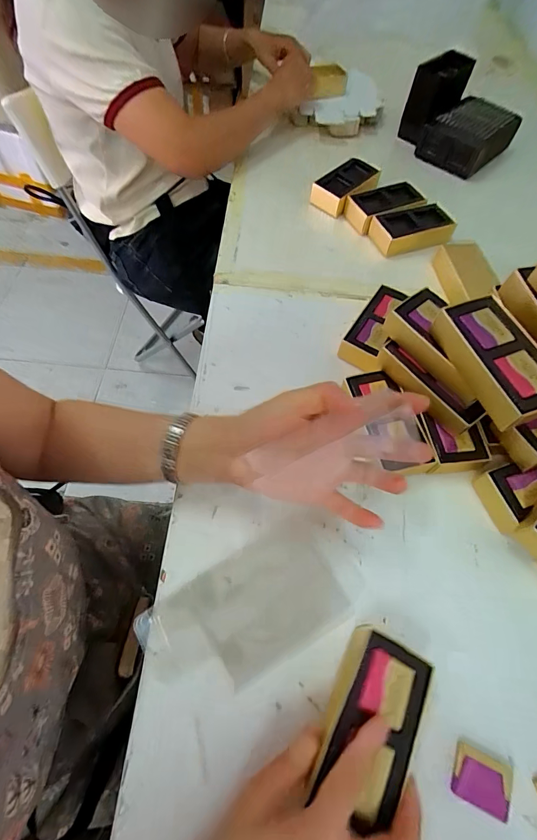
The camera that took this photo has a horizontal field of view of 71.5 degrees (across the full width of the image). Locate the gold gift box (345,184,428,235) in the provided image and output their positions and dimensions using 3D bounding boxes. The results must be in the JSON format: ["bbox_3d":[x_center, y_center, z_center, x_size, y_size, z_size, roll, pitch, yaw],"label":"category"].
[{"bbox_3d":[0.176,-0.324,0.573,0.117,0.037,0.064,-21,66,-15],"label":"gold gift box"}]

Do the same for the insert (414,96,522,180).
[{"bbox_3d":[0.357,-0.508,0.666,0.145,0.061,0.107,-40,72,-22],"label":"insert"}]

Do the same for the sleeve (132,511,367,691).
[{"bbox_3d":[-0.012,0.160,0.322,0.181,0.007,0.091,-27,68,-16],"label":"sleeve"}]

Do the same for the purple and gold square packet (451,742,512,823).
[{"bbox_3d":[0.154,0.259,0.267,0.041,0.004,0.032,25,62,9],"label":"purple and gold square packet"}]

